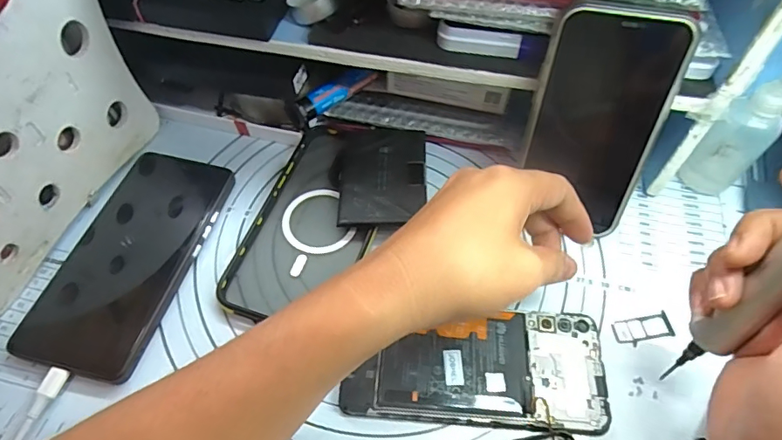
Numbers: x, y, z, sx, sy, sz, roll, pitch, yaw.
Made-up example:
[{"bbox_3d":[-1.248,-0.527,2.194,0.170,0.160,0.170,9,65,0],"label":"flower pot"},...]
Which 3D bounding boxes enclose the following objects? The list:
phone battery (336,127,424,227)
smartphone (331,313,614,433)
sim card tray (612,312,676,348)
[{"bbox_3d":[-0.005,-0.033,0.359,0.060,0.006,0.083,3,61,-3],"label":"phone battery"},{"bbox_3d":[0.051,0.087,0.295,0.148,0.010,0.067,4,56,2],"label":"smartphone"},{"bbox_3d":[0.160,0.068,0.311,0.041,0.004,0.017,-11,57,-8],"label":"sim card tray"}]

